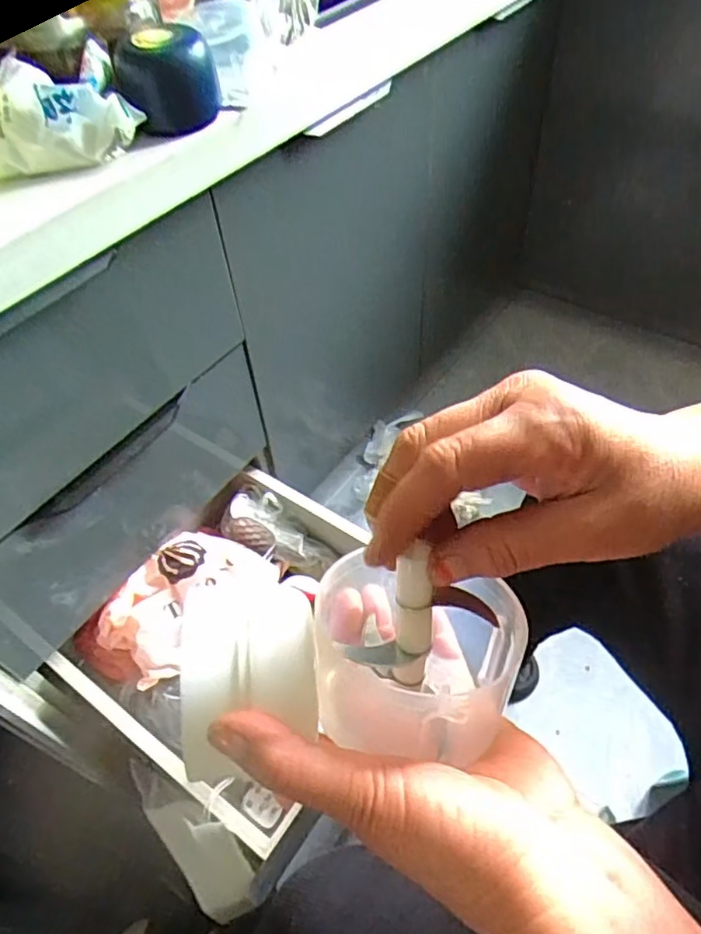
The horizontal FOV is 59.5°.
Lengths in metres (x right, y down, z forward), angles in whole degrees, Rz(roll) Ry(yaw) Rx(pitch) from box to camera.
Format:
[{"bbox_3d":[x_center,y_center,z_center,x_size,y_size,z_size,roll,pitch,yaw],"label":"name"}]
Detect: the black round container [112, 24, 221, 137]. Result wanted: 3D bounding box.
[{"bbox_3d":[-0.167,-0.358,0.554,0.085,0.067,0.087,-17,52,-10],"label":"black round container"}]

